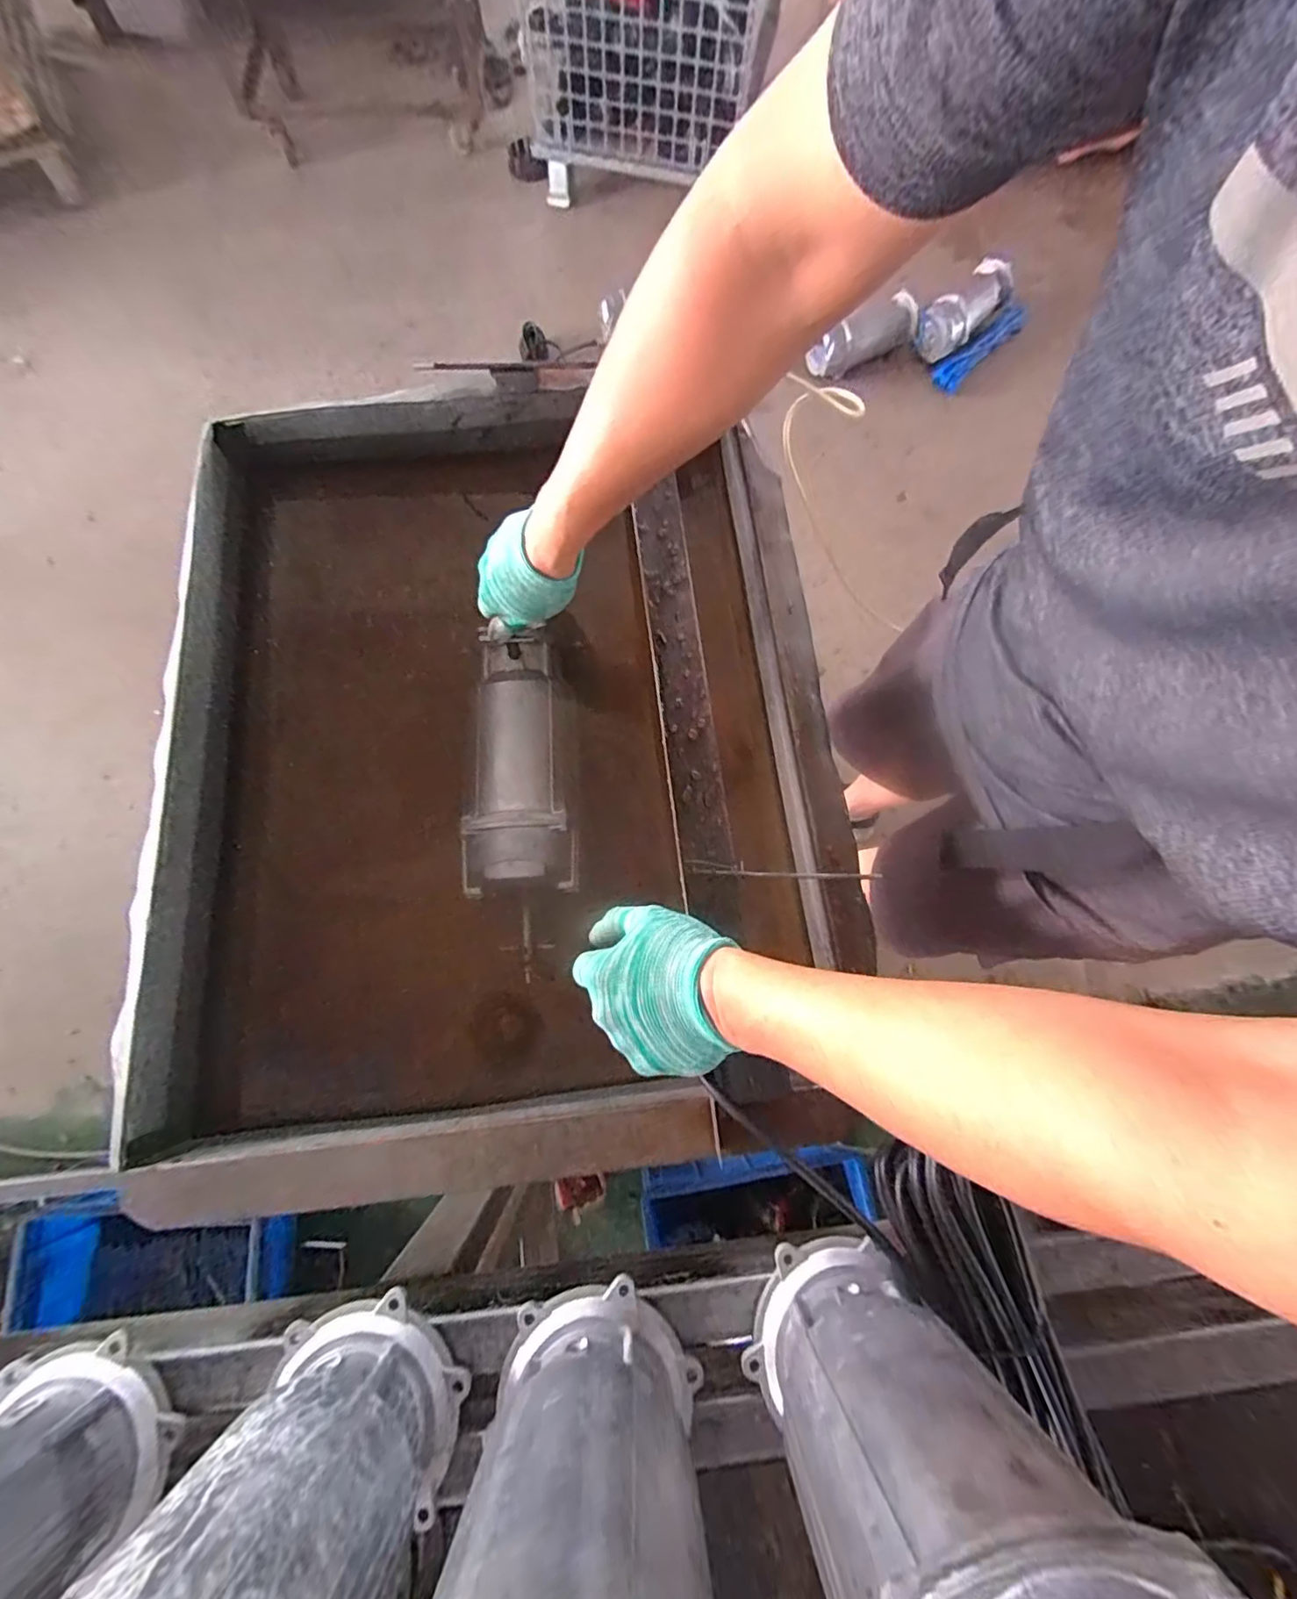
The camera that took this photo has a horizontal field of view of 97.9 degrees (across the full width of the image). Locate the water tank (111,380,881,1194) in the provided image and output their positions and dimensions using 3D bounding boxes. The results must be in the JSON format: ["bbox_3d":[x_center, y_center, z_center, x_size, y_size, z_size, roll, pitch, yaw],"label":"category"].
[{"bbox_3d":[-0.139,-0.065,0.576,0.584,0.156,0.730,-4,75,-2],"label":"water tank"}]

